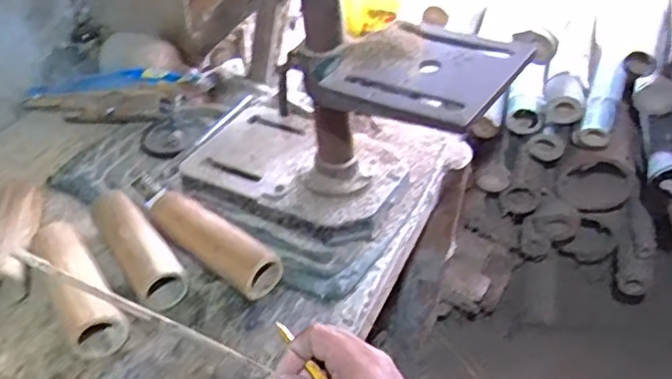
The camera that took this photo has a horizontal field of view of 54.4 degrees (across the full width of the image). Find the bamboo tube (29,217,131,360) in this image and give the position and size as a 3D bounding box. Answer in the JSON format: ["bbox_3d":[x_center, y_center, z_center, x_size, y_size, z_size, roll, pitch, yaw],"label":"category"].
[{"bbox_3d":[-0.283,0.103,0.716,0.055,0.063,0.191,-24,45,-24],"label":"bamboo tube"}]

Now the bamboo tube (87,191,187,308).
[{"bbox_3d":[-0.237,0.063,0.765,0.055,0.055,0.193,-26,46,-26],"label":"bamboo tube"}]

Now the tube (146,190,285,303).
[{"bbox_3d":[-0.148,0.062,0.768,0.189,0.053,0.055,28,49,30],"label":"tube"}]

